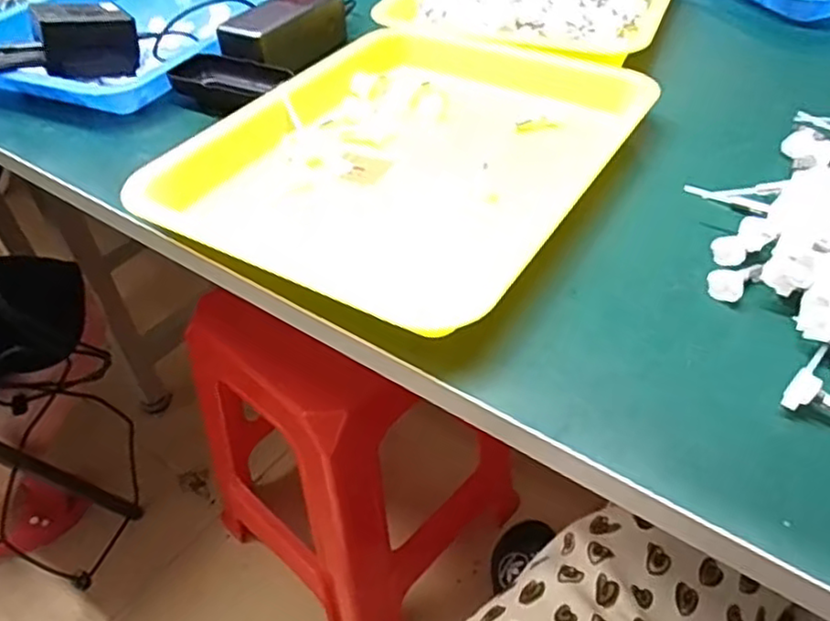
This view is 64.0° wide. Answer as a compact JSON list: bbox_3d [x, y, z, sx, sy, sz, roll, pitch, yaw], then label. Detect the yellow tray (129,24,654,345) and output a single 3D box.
[{"bbox_3d":[0.004,-0.122,0.478,0.256,0.033,0.316,22,52,24],"label":"yellow tray"}]

